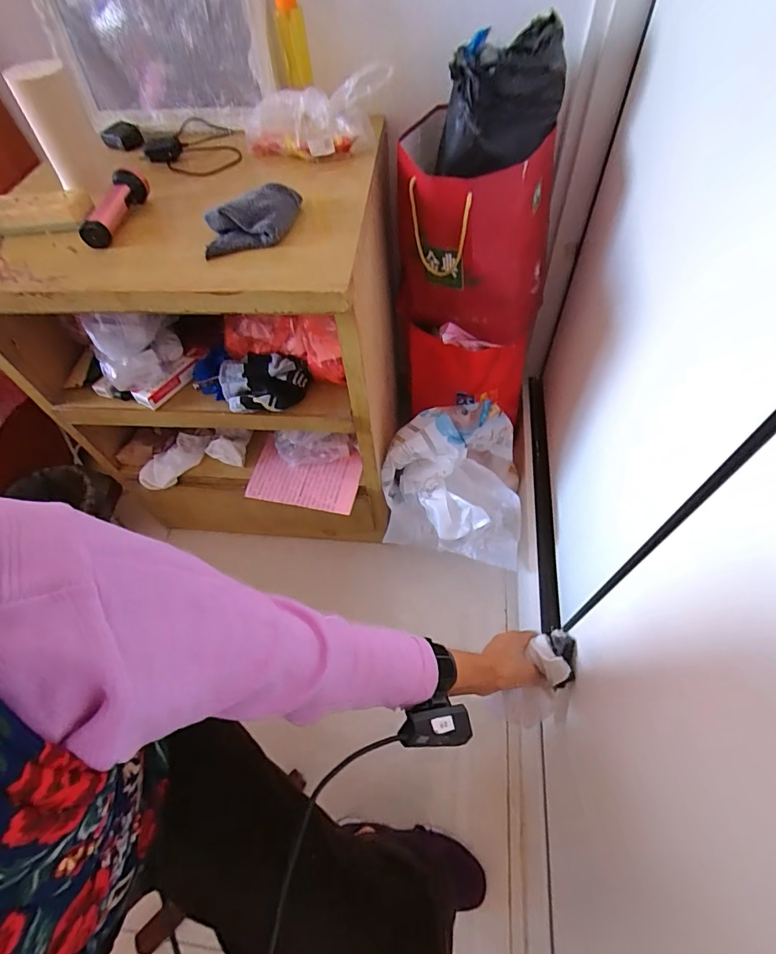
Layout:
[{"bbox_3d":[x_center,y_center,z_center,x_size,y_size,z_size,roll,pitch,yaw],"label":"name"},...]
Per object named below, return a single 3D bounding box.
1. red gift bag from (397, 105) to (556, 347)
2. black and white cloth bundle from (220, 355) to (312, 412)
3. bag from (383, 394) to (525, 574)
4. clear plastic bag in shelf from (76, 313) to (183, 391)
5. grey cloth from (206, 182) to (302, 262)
[{"bbox_3d":[0.133,-0.370,0.734,0.201,0.283,0.179,-19,55,-12],"label":"red gift bag"},{"bbox_3d":[-0.195,-0.143,0.684,0.136,0.044,0.092,13,55,12],"label":"black and white cloth bundle"},{"bbox_3d":[0.125,0.009,0.847,0.251,0.230,0.215,3,53,4],"label":"bag"},{"bbox_3d":[-0.372,-0.201,0.677,0.064,0.095,0.132,36,62,25],"label":"clear plastic bag in shelf"},{"bbox_3d":[-0.161,-0.308,0.538,0.119,0.041,0.076,-12,54,-7],"label":"grey cloth"}]

